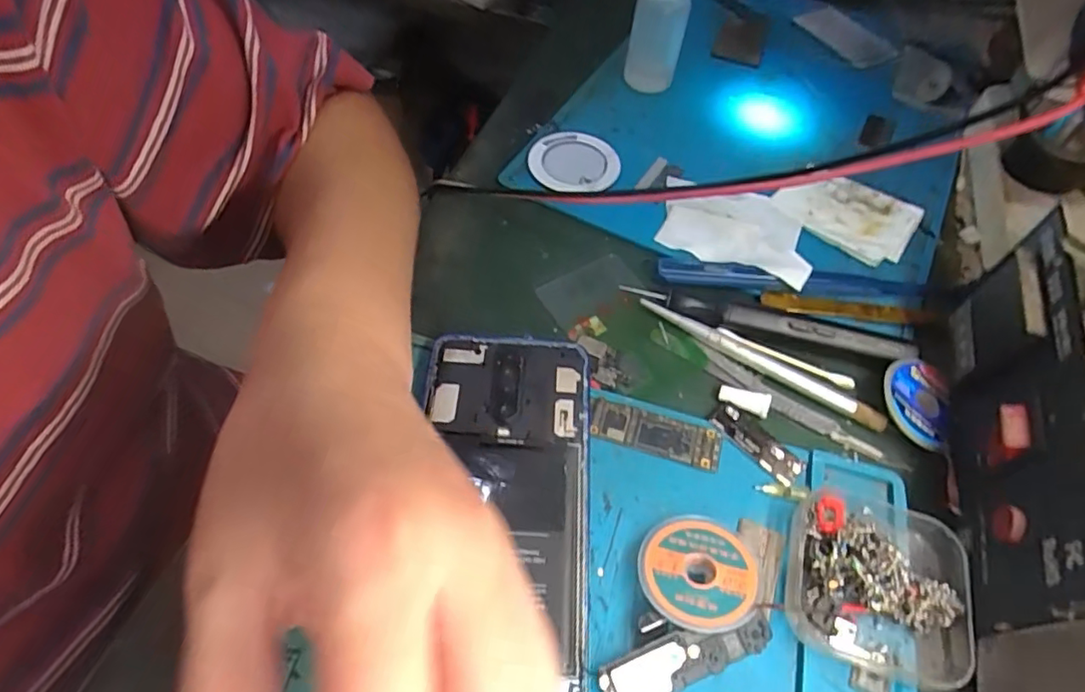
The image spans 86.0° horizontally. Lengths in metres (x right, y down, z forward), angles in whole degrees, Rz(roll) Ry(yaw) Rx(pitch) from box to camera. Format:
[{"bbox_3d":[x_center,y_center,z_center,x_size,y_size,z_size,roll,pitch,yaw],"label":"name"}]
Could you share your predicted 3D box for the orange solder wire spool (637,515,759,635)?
[{"bbox_3d":[0.059,0.088,0.225,0.043,0.010,0.043,-4,43,3],"label":"orange solder wire spool"}]

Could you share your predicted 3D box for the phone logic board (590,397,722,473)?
[{"bbox_3d":[0.051,0.040,0.264,0.059,0.004,0.020,17,56,8],"label":"phone logic board"}]

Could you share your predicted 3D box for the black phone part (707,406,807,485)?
[{"bbox_3d":[0.097,0.043,0.264,0.016,0.004,0.044,-37,65,-25],"label":"black phone part"}]

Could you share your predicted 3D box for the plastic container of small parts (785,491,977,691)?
[{"bbox_3d":[0.129,0.090,0.223,0.064,0.022,0.062,20,57,10],"label":"plastic container of small parts"}]

